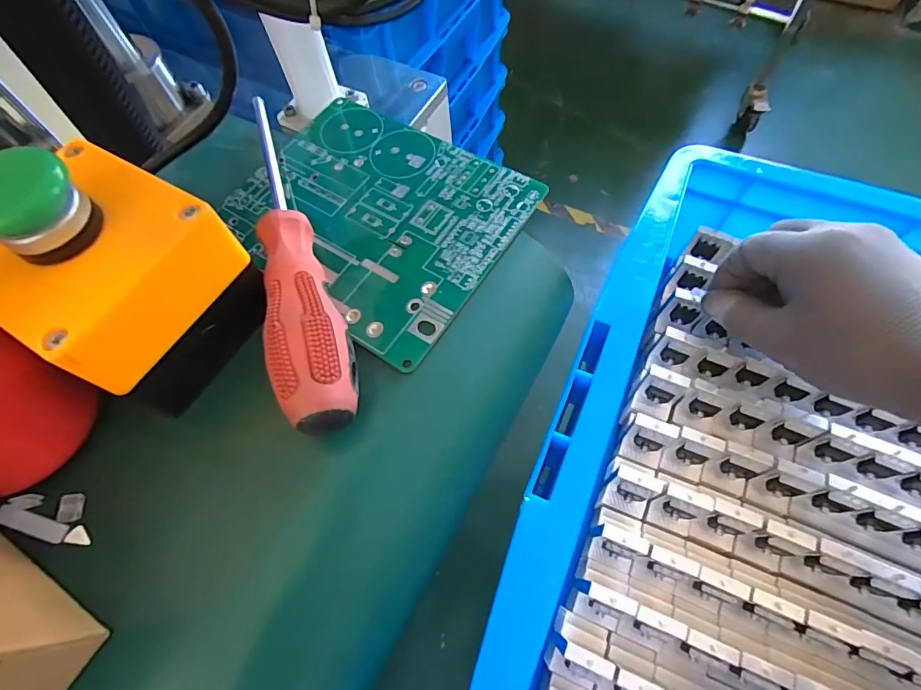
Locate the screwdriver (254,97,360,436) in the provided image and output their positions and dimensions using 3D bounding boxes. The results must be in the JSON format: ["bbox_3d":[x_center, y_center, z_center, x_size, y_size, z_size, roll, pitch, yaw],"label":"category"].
[{"bbox_3d":[-0.076,-0.051,0.212,0.029,0.024,0.190,-16,65,-5],"label":"screwdriver"}]

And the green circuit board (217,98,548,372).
[{"bbox_3d":[-0.046,-0.067,0.241,0.139,0.006,0.119,31,70,15],"label":"green circuit board"}]

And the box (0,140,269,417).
[{"bbox_3d":[-0.132,-0.029,0.177,0.082,0.079,0.071,29,69,14],"label":"box"}]

